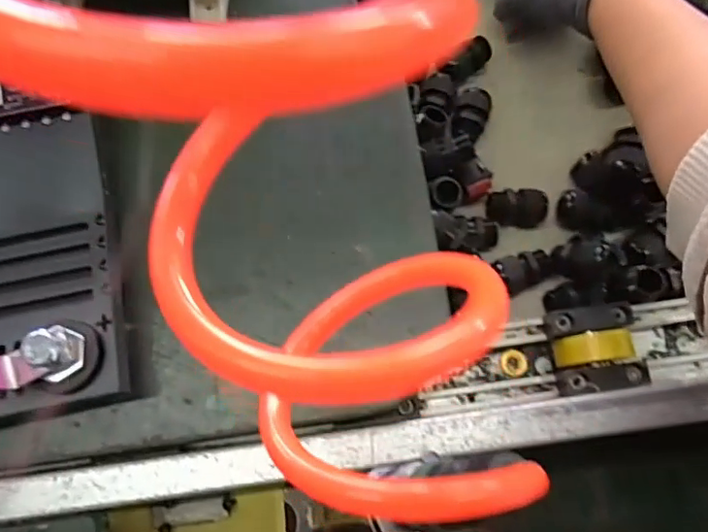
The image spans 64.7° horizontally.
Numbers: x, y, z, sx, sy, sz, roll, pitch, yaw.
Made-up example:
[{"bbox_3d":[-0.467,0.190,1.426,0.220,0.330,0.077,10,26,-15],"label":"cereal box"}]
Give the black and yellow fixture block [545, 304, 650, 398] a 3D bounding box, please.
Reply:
[{"bbox_3d":[0.153,0.053,0.357,0.051,0.029,0.052,-7,74,-2],"label":"black and yellow fixture block"}]

